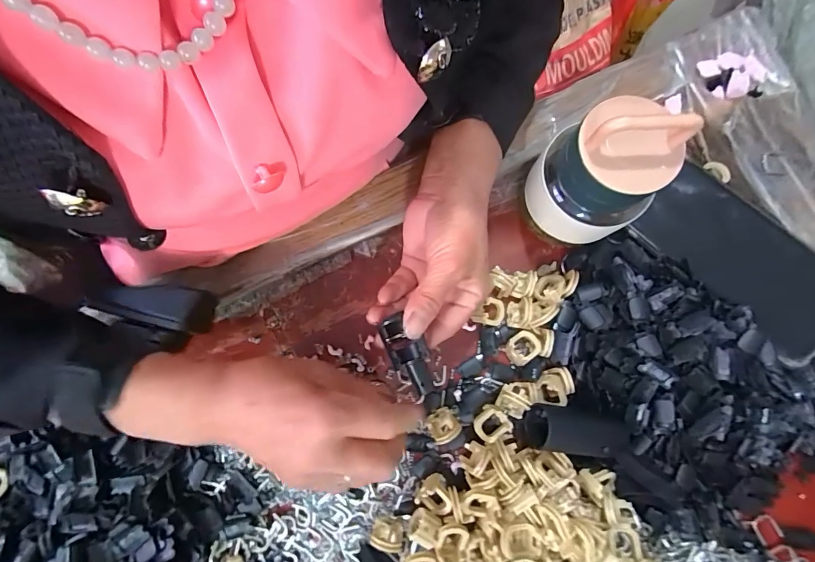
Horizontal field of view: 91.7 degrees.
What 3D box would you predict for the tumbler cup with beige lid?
[{"bbox_3d":[0.124,-0.071,0.259,0.064,0.113,0.073,-35,81,-6],"label":"tumbler cup with beige lid"}]

